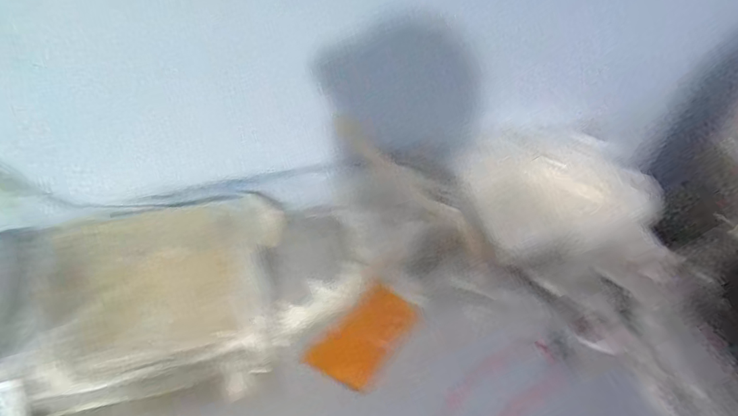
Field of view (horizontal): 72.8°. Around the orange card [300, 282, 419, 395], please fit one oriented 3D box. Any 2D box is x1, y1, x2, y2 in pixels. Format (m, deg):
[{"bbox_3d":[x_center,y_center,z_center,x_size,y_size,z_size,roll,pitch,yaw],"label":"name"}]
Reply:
[{"bbox_3d":[-0.008,0.208,0.824,0.103,0.007,0.176,37,65,10],"label":"orange card"}]

